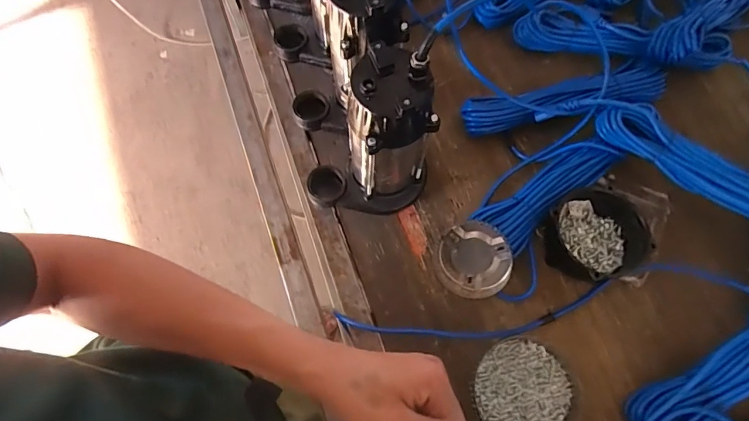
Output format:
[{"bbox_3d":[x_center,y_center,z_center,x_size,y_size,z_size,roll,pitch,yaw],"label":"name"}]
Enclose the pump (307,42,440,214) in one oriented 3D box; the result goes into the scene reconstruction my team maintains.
[{"bbox_3d":[-0.009,-0.072,0.542,0.153,0.229,0.103,-28,73,-10],"label":"pump"}]

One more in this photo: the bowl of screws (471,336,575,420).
[{"bbox_3d":[0.193,0.240,0.581,0.127,0.040,0.131,0,70,-1],"label":"bowl of screws"}]

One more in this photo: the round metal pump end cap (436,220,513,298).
[{"bbox_3d":[0.138,0.070,0.624,0.101,0.022,0.101,2,99,15],"label":"round metal pump end cap"}]

